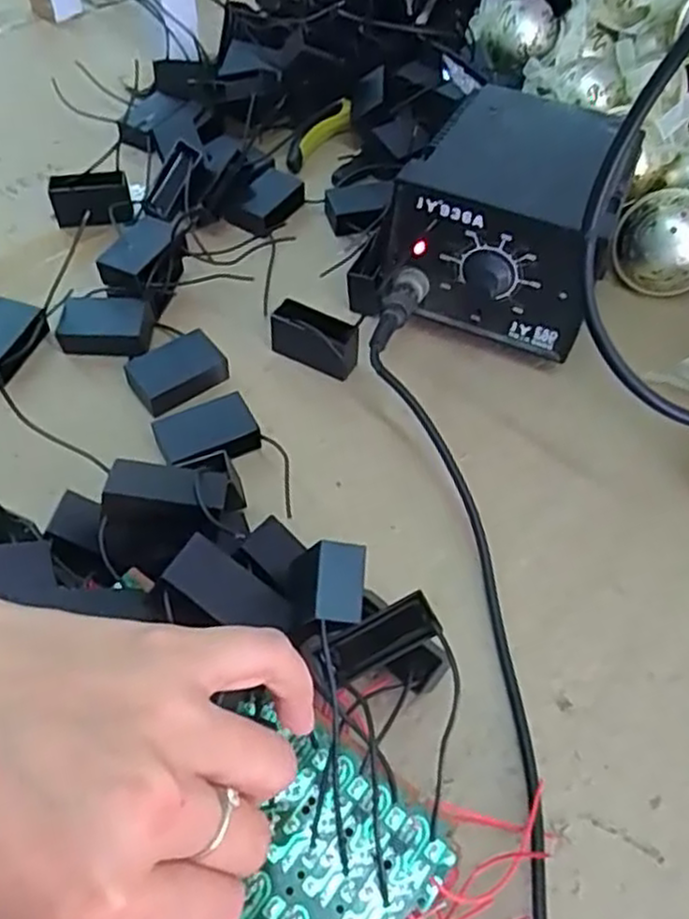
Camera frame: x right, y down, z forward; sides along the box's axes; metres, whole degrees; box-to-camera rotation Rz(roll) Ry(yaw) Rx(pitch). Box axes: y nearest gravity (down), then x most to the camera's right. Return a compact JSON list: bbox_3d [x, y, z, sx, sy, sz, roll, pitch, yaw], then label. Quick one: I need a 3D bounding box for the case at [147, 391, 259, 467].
[{"bbox_3d":[-0.070,-0.011,0.373,0.048,0.020,0.031,-20,58,-15],"label":"case"}]

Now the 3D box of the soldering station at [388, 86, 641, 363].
[{"bbox_3d":[0.100,-0.143,0.423,0.111,0.098,0.134,21,57,13],"label":"soldering station"}]

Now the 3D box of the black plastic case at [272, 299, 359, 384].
[{"bbox_3d":[-0.017,-0.067,0.403,0.048,0.031,0.022,20,56,12],"label":"black plastic case"}]

